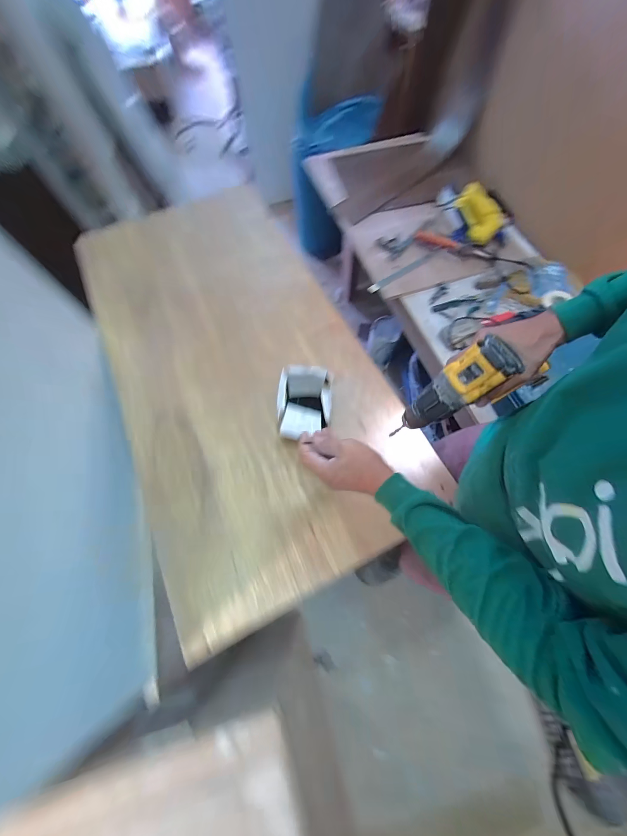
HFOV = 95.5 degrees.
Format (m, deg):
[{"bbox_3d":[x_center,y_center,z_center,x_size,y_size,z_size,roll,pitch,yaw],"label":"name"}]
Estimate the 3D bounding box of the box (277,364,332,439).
[{"bbox_3d":[-0.017,-0.027,0.596,0.103,0.061,0.148,1,65,3],"label":"box"}]

